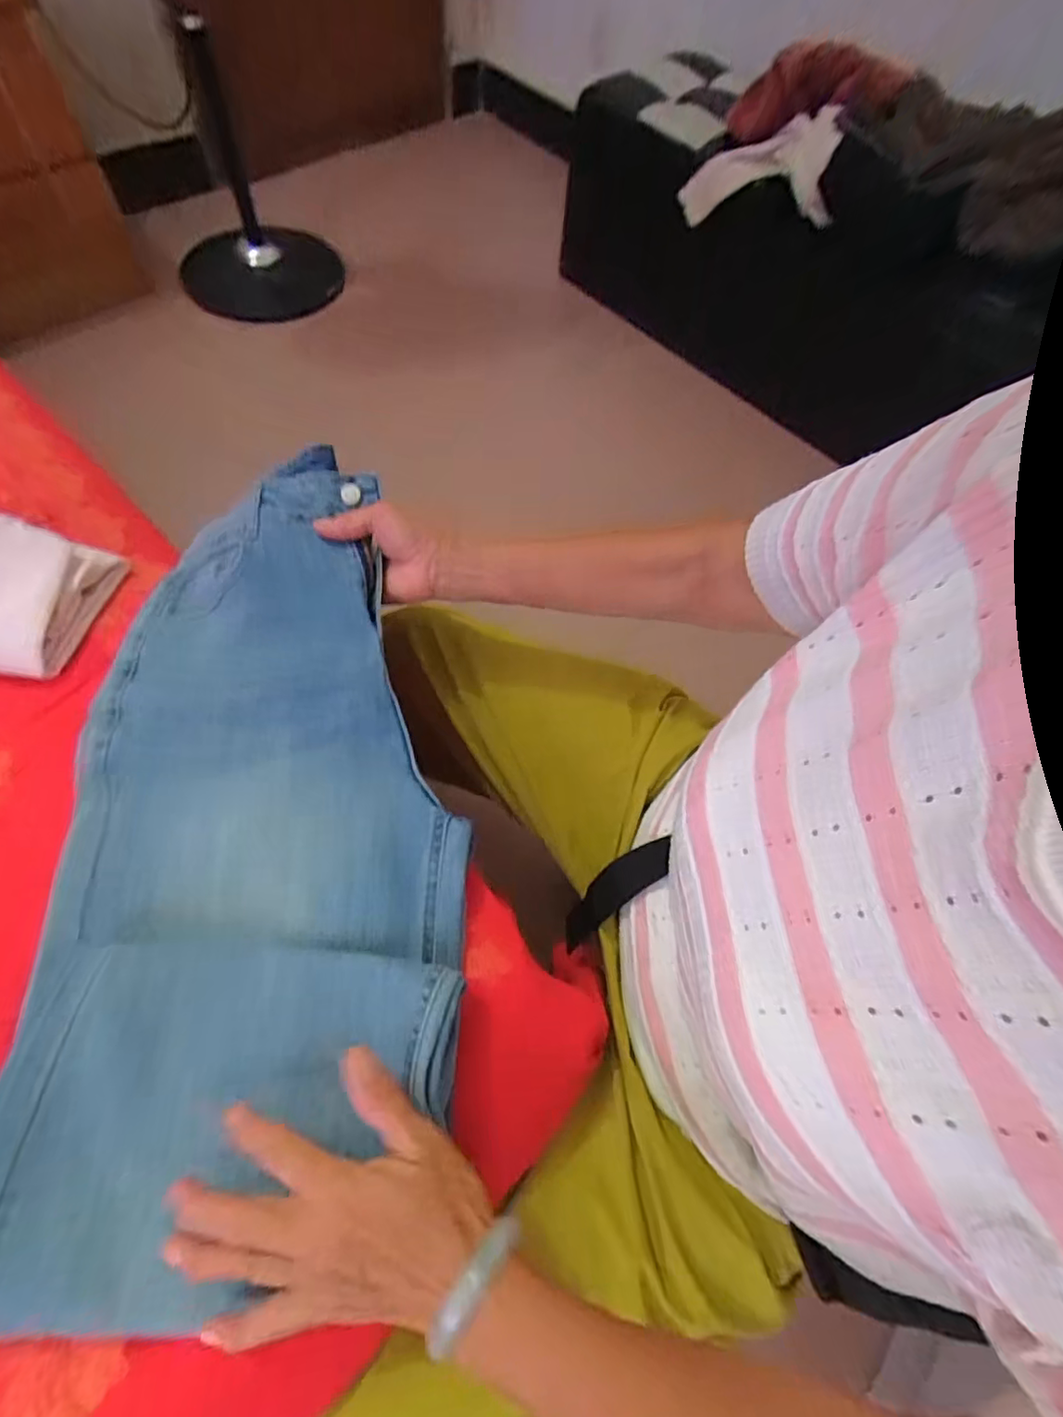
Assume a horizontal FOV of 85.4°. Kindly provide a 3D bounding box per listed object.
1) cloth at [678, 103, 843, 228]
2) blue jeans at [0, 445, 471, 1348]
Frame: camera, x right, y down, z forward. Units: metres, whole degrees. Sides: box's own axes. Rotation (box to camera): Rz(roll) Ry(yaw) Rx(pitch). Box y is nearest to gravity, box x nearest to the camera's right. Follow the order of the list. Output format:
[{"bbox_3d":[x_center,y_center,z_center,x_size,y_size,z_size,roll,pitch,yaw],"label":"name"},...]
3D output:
[{"bbox_3d":[0.437,-1.014,1.115,0.263,0.191,0.205,10,64,2],"label":"cloth"},{"bbox_3d":[-0.193,0.064,0.406,0.271,0.067,0.536,-3,64,-5],"label":"blue jeans"}]

